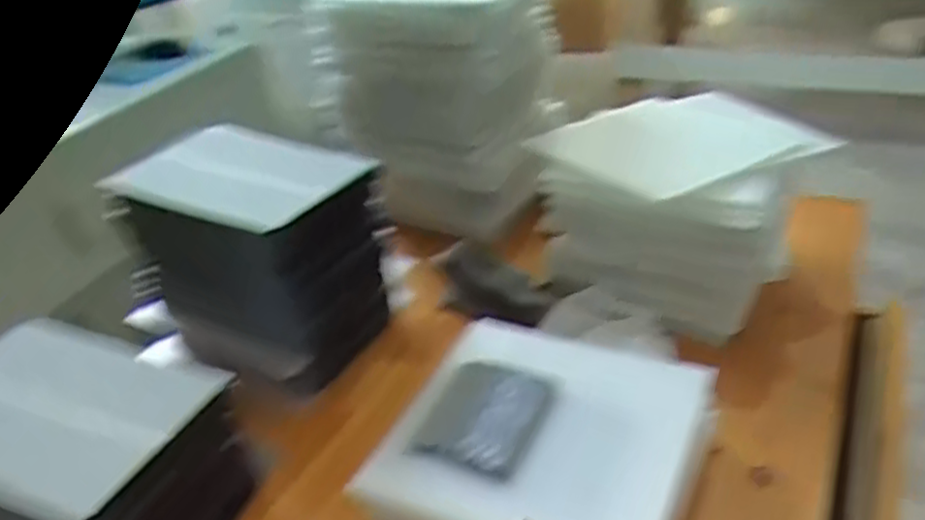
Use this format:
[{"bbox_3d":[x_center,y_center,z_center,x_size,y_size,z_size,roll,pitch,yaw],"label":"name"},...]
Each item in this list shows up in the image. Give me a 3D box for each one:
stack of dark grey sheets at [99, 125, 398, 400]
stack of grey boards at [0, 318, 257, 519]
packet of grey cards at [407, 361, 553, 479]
[{"bbox_3d":[-0.153,-0.002,0.564,0.158,0.144,0.126,16,38,29],"label":"stack of dark grey sheets"},{"bbox_3d":[-0.224,0.122,0.431,0.167,0.097,0.125,13,37,25],"label":"stack of grey boards"},{"bbox_3d":[0.013,0.091,0.441,0.064,0.011,0.075,13,37,26],"label":"packet of grey cards"}]

